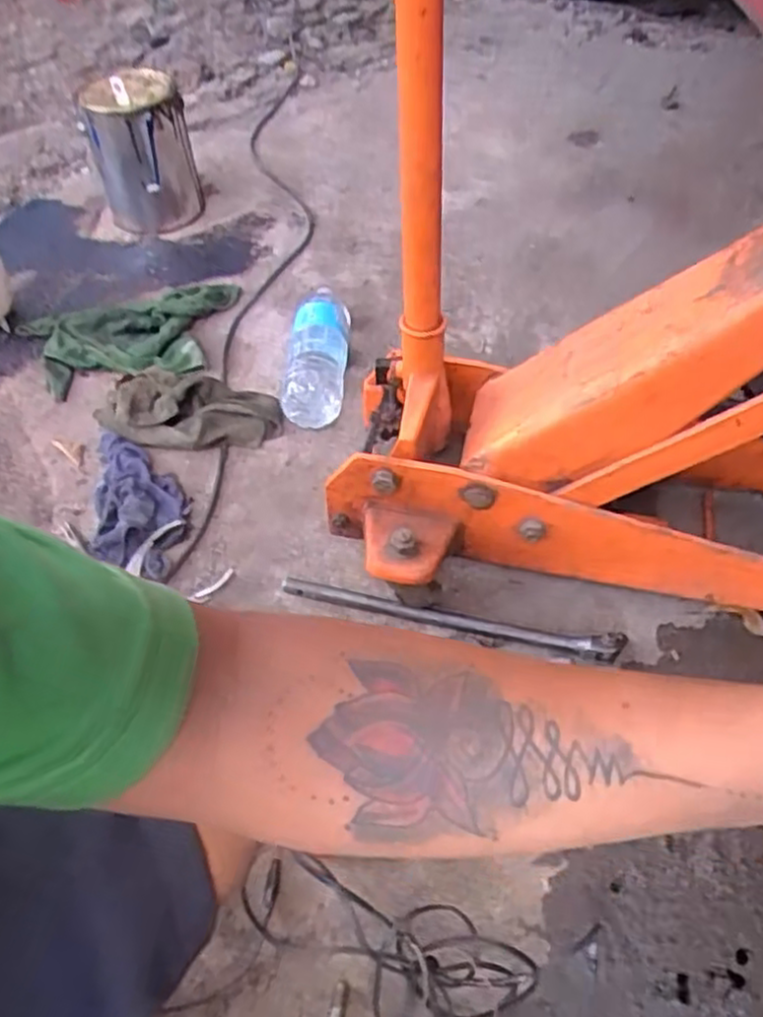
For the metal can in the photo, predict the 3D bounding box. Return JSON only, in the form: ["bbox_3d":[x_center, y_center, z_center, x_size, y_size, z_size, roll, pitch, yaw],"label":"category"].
[{"bbox_3d":[-0.399,-0.589,1.255,0.155,0.237,0.155,-1,51,1],"label":"metal can"}]

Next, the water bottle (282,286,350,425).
[{"bbox_3d":[-0.087,-0.210,1.024,0.083,0.077,0.233,-1,51,1],"label":"water bottle"}]

